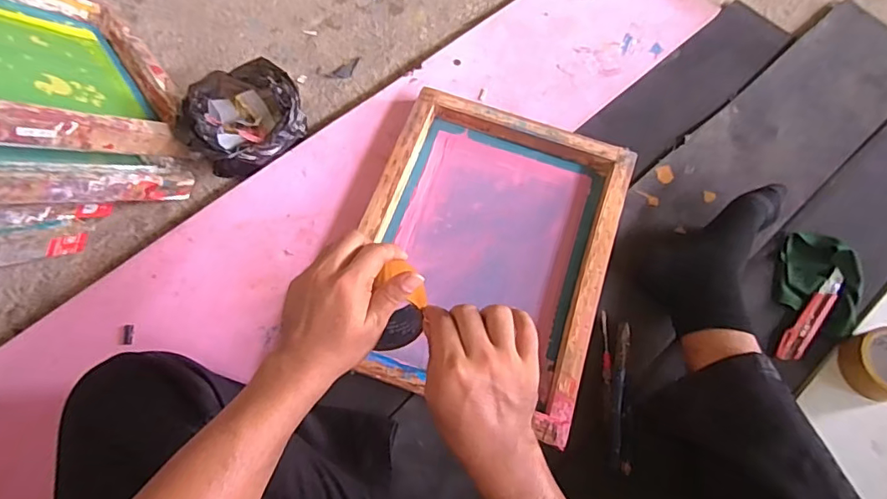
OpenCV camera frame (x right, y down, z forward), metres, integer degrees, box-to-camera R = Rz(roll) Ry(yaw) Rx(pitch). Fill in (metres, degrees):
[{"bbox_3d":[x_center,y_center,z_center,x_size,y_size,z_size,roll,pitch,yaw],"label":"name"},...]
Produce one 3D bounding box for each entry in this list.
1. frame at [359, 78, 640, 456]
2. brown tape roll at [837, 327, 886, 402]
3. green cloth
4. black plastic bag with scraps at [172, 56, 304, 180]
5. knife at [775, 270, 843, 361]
[{"bbox_3d":[0.058,-0.002,0.744,0.344,0.049,0.439,19,70,7],"label":"frame"},{"bbox_3d":[0.606,0.157,0.703,0.091,0.061,0.091,0,69,0],"label":"brown tape roll"},{"bbox_3d":[0.560,0.048,0.759,0.102,0.031,0.148,15,70,5],"label":"green cloth"},{"bbox_3d":[-0.305,-0.193,0.790,0.156,0.119,0.148,20,70,7],"label":"black plastic bag with scraps"},{"bbox_3d":[0.532,0.094,0.741,0.031,0.018,0.166,36,73,12],"label":"knife"}]

